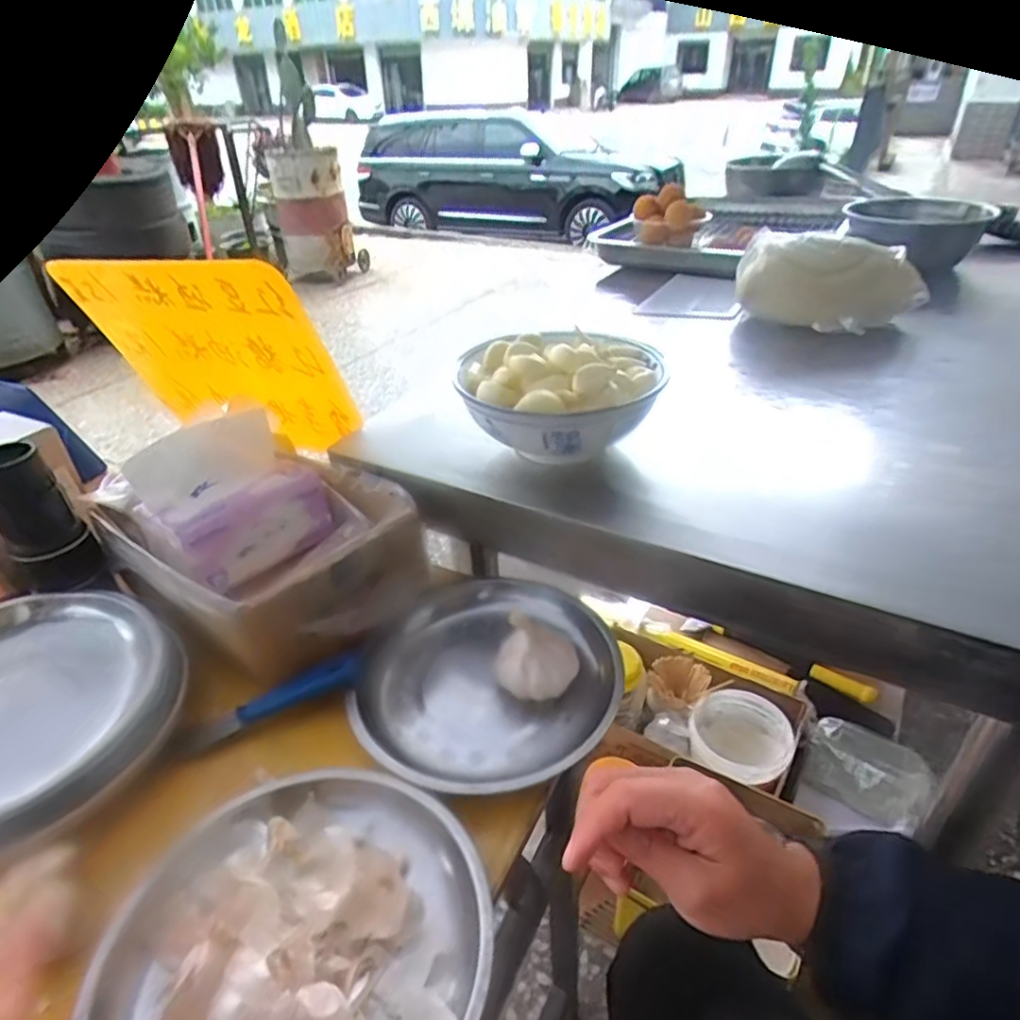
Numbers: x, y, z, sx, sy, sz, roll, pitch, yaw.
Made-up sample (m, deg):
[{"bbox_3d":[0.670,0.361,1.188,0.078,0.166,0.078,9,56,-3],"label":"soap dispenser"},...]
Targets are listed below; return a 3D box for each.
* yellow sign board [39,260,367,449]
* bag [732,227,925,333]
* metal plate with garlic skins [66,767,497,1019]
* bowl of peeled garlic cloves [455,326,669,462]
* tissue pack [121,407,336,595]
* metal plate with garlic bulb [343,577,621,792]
[{"bbox_3d":[-0.268,-0.137,0.589,0.276,0.195,0.009,11,56,25],"label":"yellow sign board"},{"bbox_3d":[0.325,-0.235,0.660,0.183,0.079,0.074,17,39,24],"label":"bag"},{"bbox_3d":[-0.102,0.212,0.305,0.178,0.038,0.178,-1,35,1],"label":"metal plate with garlic skins"},{"bbox_3d":[0.038,-0.091,0.480,0.147,0.074,0.142,-1,35,1],"label":"bowl of peeled garlic cloves"},{"bbox_3d":[-0.211,-0.009,0.490,0.078,0.093,0.120,23,41,30],"label":"tissue pack"},{"bbox_3d":[-0.015,0.111,0.436,0.164,0.048,0.170,-2,38,2],"label":"metal plate with garlic bulb"}]

